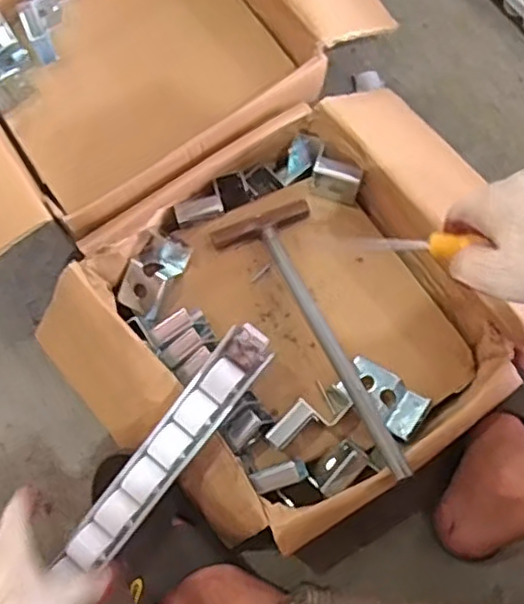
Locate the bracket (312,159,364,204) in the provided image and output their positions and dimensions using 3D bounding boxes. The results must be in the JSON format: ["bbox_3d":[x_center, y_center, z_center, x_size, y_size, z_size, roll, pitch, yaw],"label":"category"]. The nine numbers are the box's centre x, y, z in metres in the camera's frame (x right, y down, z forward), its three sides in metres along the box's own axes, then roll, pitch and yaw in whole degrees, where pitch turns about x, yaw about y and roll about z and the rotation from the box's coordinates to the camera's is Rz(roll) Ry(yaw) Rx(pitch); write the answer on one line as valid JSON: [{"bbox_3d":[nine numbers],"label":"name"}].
[{"bbox_3d":[0.077,-0.126,0.691,0.050,0.048,0.027,18,76,4],"label":"bracket"}]

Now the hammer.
[{"bbox_3d":[0.055,0.024,0.617,0.097,0.023,0.299,-25,60,-7],"label":"hammer"}]

